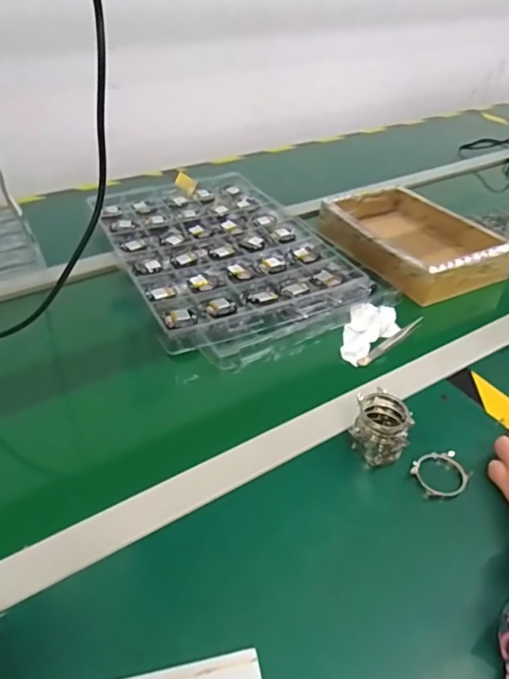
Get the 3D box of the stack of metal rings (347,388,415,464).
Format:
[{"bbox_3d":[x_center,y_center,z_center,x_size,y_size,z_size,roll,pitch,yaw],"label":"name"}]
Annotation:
[{"bbox_3d":[0.122,0.088,0.490,0.056,0.050,0.050,26,45,24],"label":"stack of metal rings"}]

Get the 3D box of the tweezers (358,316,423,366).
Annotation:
[{"bbox_3d":[0.177,0.002,0.640,0.120,0.015,0.011,-27,54,-33],"label":"tweezers"}]

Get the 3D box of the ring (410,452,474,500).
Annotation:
[{"bbox_3d":[0.179,0.127,0.477,0.051,0.008,0.046,-12,47,-22],"label":"ring"}]

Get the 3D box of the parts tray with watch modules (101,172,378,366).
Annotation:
[{"bbox_3d":[-0.054,-0.147,0.794,0.316,0.030,0.478,-18,43,-21],"label":"parts tray with watch modules"}]

